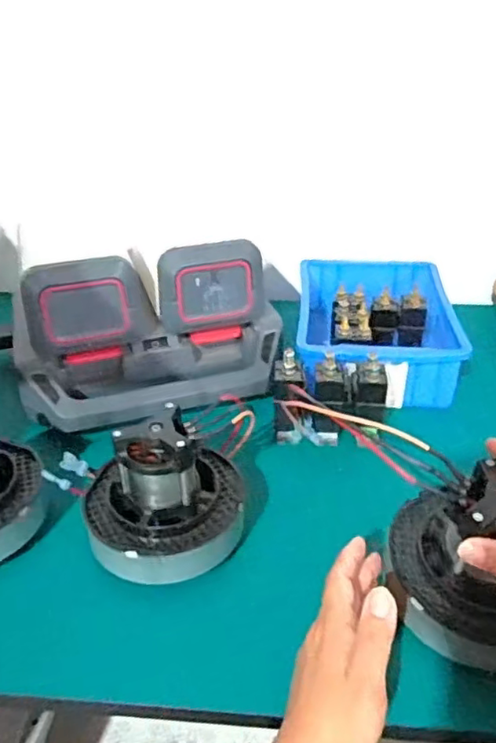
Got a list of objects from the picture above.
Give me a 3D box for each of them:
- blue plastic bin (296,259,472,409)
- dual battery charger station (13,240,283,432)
[{"bbox_3d":[0.151,-0.051,0.739,0.175,0.079,0.259,2,31,5],"label":"blue plastic bin"},{"bbox_3d":[-0.095,-0.041,0.631,0.273,0.139,0.094,-8,32,-11],"label":"dual battery charger station"}]

